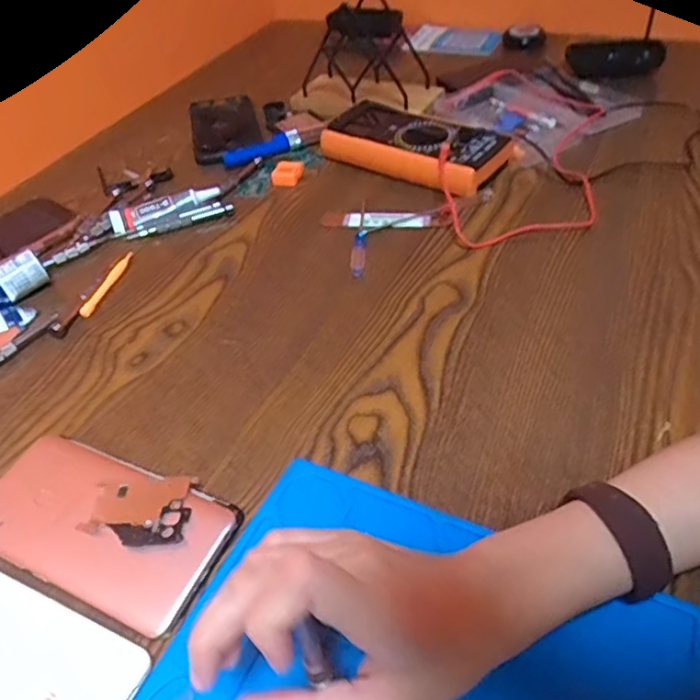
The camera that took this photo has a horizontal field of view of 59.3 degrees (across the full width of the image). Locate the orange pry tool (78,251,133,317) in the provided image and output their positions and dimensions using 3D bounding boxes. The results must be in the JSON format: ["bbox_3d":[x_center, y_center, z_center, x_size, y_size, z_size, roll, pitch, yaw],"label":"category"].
[{"bbox_3d":[-0.204,-0.058,0.522,0.012,0.006,0.086,4,45,11],"label":"orange pry tool"}]

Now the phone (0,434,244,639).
[{"bbox_3d":[-0.142,0.099,0.353,0.149,0.013,0.079,16,49,22],"label":"phone"}]

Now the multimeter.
[{"bbox_3d":[0.056,-0.212,0.621,0.202,0.040,0.093,26,53,30],"label":"multimeter"}]

